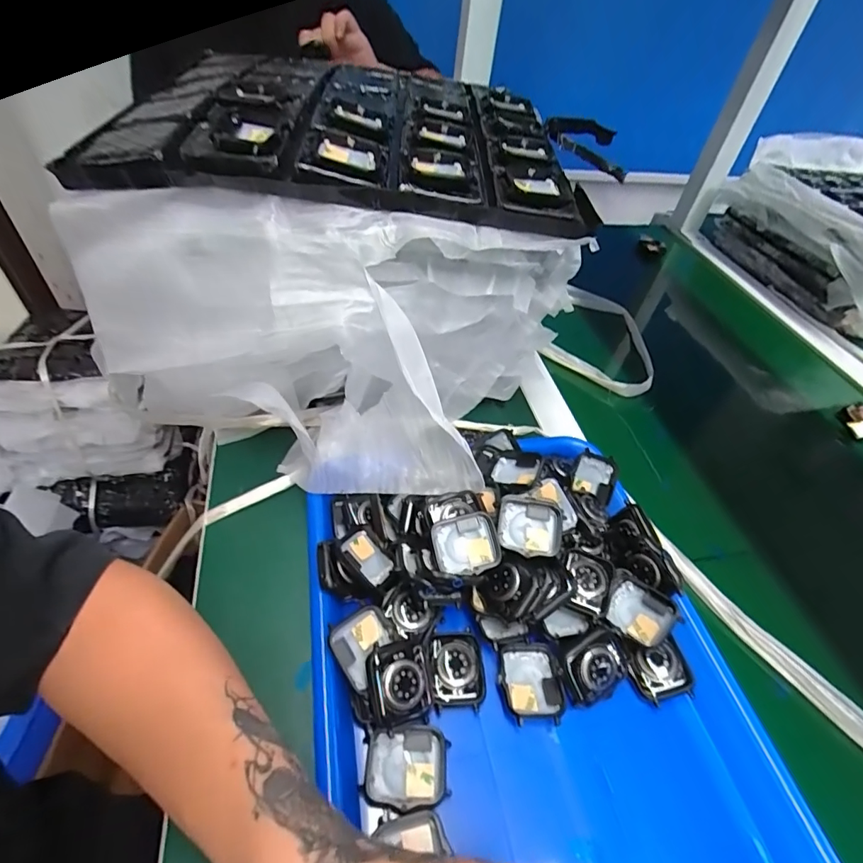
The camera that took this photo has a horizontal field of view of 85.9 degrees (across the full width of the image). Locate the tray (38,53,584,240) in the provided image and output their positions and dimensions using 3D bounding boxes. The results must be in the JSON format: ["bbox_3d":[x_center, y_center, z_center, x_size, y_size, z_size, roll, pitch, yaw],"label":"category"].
[{"bbox_3d":[-0.061,-0.258,0.372,0.345,0.036,0.273,6,53,-3],"label":"tray"}]

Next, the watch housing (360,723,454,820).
[{"bbox_3d":[-0.014,0.186,0.256,0.046,0.009,0.039,5,46,-2],"label":"watch housing"}]

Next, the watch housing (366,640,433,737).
[{"bbox_3d":[-0.019,0.147,0.270,0.035,0.010,0.044,-9,73,-15],"label":"watch housing"}]

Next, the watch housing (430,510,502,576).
[{"bbox_3d":[0.023,0.075,0.307,0.042,0.010,0.037,-16,75,-4],"label":"watch housing"}]

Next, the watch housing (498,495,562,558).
[{"bbox_3d":[0.068,0.064,0.318,0.042,0.007,0.040,7,73,-1],"label":"watch housing"}]

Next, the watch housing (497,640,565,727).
[{"bbox_3d":[0.062,0.157,0.291,0.039,0.010,0.045,4,46,-3],"label":"watch housing"}]

